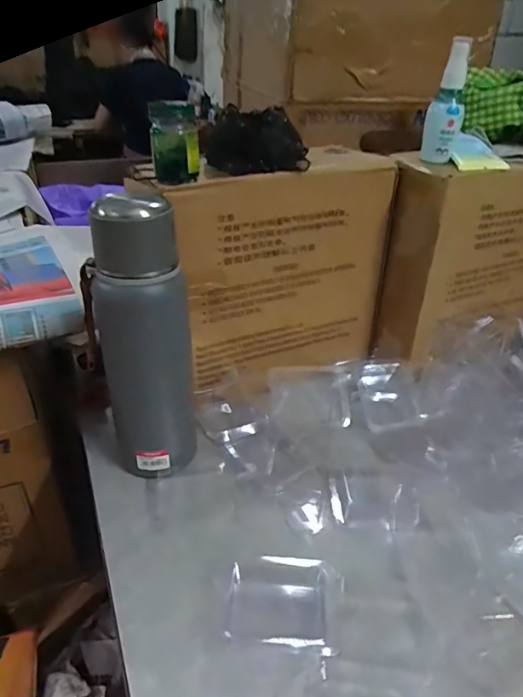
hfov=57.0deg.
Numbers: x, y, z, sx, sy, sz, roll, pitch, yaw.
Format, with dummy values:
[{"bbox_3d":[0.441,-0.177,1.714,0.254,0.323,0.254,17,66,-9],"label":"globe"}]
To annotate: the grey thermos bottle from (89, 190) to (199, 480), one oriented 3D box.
[{"bbox_3d":[-0.107,0.004,0.446,0.084,0.276,0.066,-10,35,-17],"label":"grey thermos bottle"}]

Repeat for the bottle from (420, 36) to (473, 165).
[{"bbox_3d":[0.201,-0.265,0.525,0.037,0.120,0.034,13,34,16],"label":"bottle"}]

